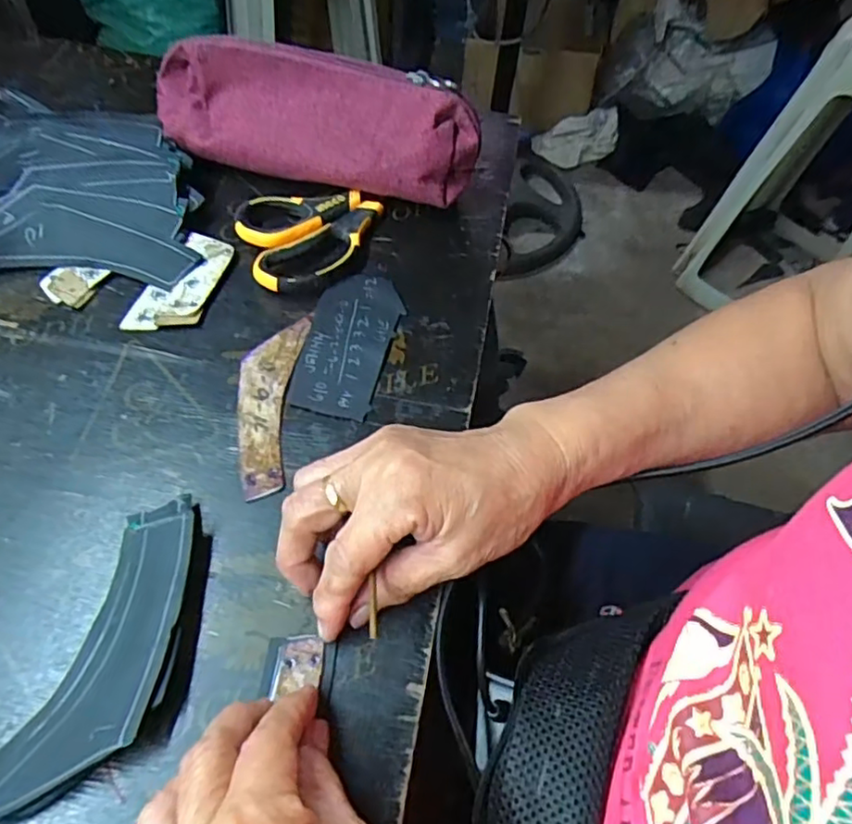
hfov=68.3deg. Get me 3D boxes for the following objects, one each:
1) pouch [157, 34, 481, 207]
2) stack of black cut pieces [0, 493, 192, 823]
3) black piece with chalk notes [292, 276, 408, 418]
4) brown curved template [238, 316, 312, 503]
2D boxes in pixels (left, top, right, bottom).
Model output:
[{"bbox_3d":[-0.081,-0.205,0.453,0.235,0.075,0.063,12,56,5],"label":"pouch"},{"bbox_3d":[-0.137,0.105,0.278,0.056,0.017,0.143,15,57,7],"label":"stack of black cut pieces"},{"bbox_3d":[-0.048,-0.045,0.389,0.052,0.004,0.109,11,56,3],"label":"black piece with chalk notes"},{"bbox_3d":[-0.092,-0.007,0.361,0.034,0.004,0.120,3,56,-2],"label":"brown curved template"}]

